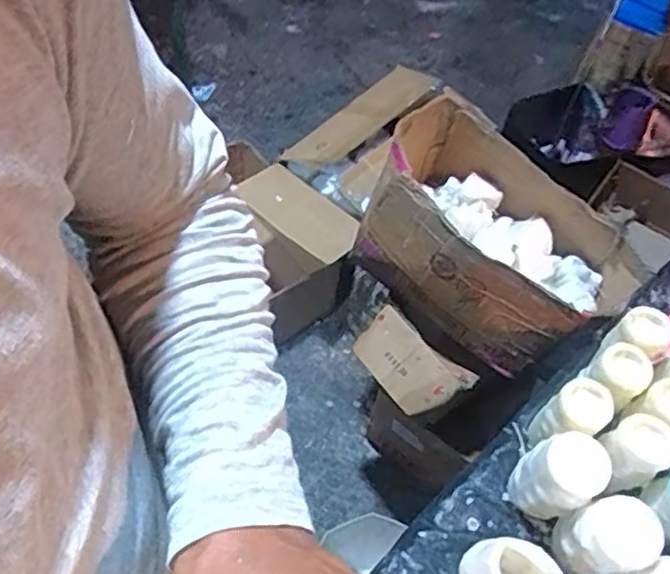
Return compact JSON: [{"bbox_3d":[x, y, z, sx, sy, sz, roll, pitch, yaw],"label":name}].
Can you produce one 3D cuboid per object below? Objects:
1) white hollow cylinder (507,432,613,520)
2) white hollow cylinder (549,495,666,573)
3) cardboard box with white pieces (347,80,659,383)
[{"bbox_3d":[0.215,0.183,0.633,0.059,0.103,0.064,2,57,-4],"label":"white hollow cylinder"},{"bbox_3d":[0.250,0.236,0.607,0.072,0.084,0.060,-4,57,-8],"label":"white hollow cylinder"},{"bbox_3d":[0.216,-0.083,1.001,0.412,0.195,0.248,40,62,19],"label":"cardboard box with white pieces"}]

